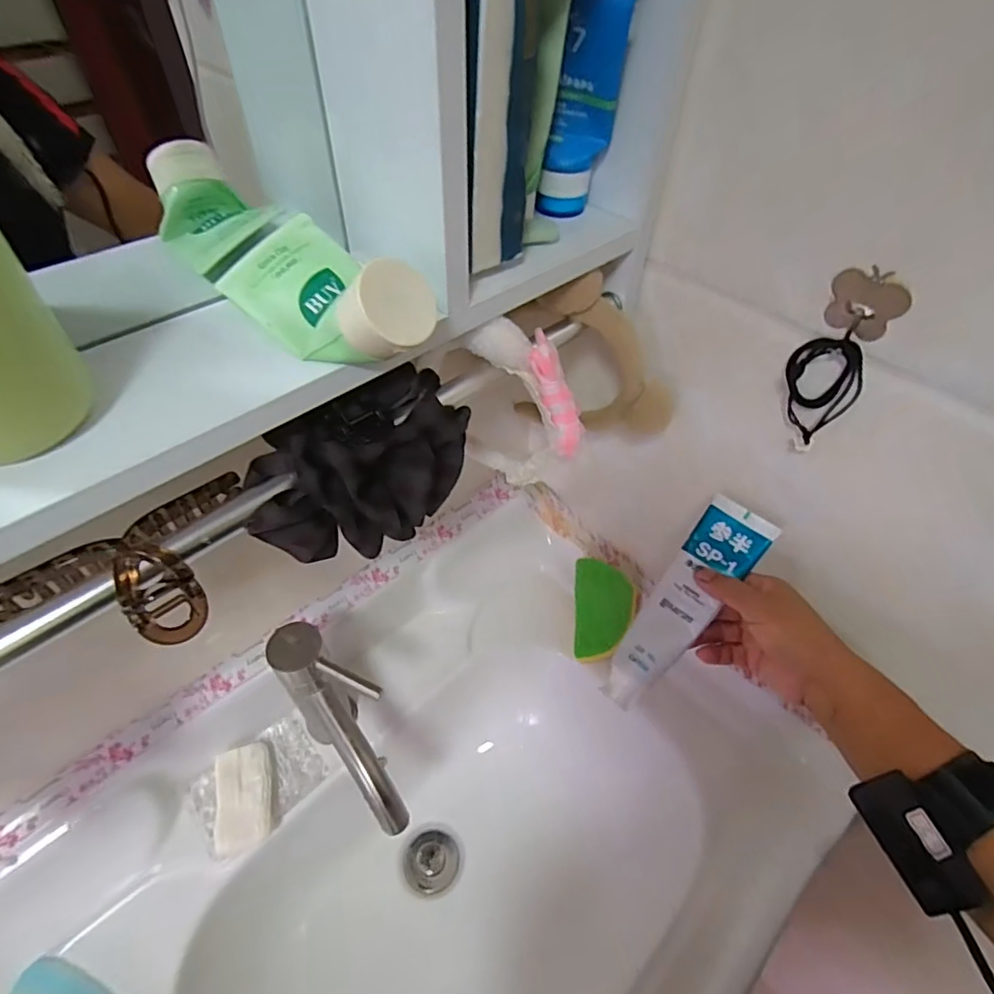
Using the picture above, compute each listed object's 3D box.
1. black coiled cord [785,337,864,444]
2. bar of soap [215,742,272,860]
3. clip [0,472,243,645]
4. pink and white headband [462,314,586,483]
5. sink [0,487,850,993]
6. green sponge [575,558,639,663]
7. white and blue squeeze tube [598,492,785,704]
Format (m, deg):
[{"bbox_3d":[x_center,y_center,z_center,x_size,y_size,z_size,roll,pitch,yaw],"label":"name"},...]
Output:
[{"bbox_3d":[0.223,-0.076,0.393,0.014,0.072,0.049,-36,59,-28],"label":"black coiled cord"},{"bbox_3d":[-0.234,0.279,0.520,0.047,0.023,0.087,-11,50,-11],"label":"bar of soap"},{"bbox_3d":[-0.178,0.041,0.286,0.123,0.043,0.059,-34,58,-27],"label":"clip"},{"bbox_3d":[0.019,-0.053,0.424,0.089,0.165,0.029,35,65,11],"label":"pink and white headband"},{"bbox_3d":[-0.050,0.342,0.533,0.663,0.200,0.446,-36,59,-28],"label":"sink"},{"bbox_3d":[0.122,0.128,0.643,0.070,0.025,0.113,4,74,14],"label":"green sponge"},{"bbox_3d":[0.156,0.090,0.472,0.055,0.023,0.193,35,86,26],"label":"white and blue squeeze tube"}]

